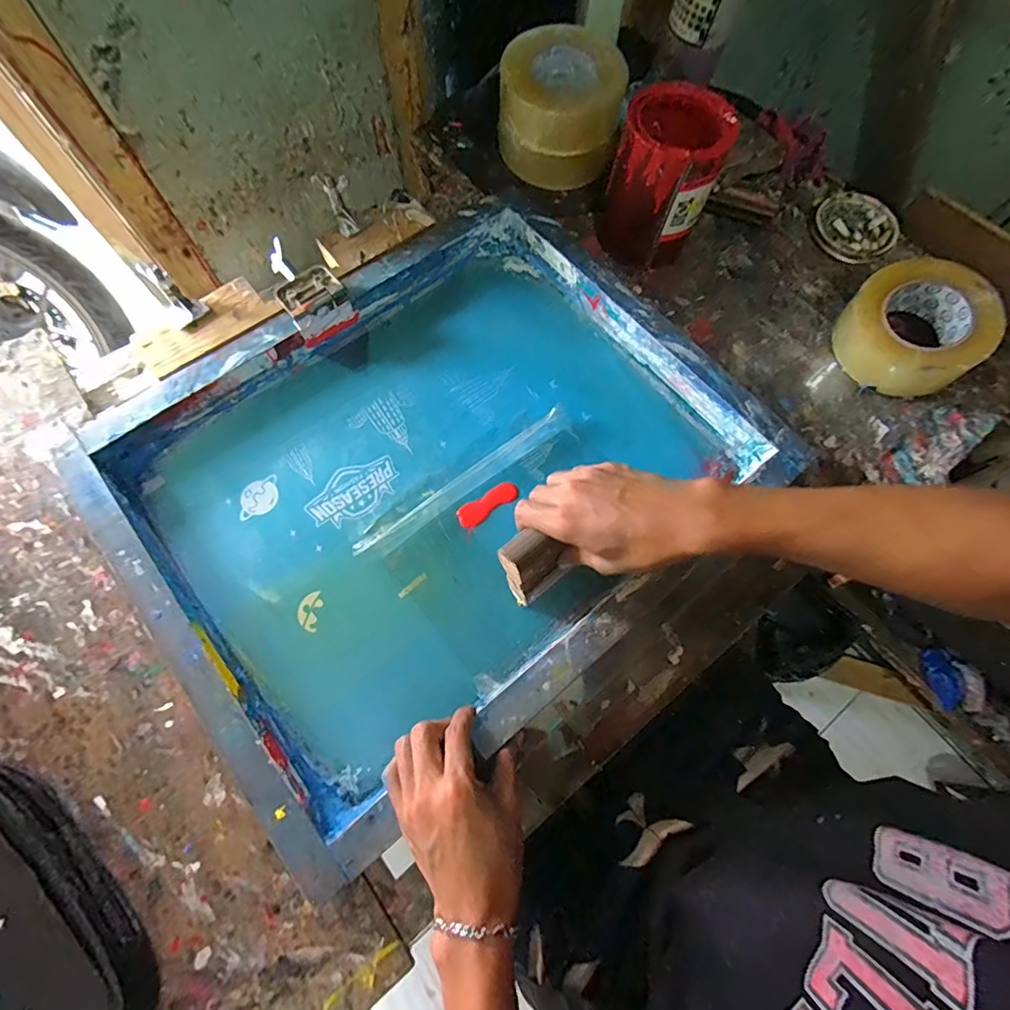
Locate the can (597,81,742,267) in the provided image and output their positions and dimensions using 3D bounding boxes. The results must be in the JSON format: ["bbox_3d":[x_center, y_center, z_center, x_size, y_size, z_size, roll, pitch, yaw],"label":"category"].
[{"bbox_3d":[0.171,-0.357,0.550,0.106,0.140,0.103,15,70,4],"label":"can"}]

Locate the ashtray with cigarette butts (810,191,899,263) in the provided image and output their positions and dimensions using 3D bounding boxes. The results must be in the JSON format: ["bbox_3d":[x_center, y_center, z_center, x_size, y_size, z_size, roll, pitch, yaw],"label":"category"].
[{"bbox_3d":[0.436,-0.346,0.617,0.094,0.025,0.096,-42,76,-15],"label":"ashtray with cigarette butts"}]

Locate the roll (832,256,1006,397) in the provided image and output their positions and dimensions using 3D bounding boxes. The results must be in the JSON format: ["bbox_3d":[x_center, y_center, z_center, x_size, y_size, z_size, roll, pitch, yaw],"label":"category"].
[{"bbox_3d":[0.431,-0.186,0.525,0.116,0.081,0.131,-36,75,-13],"label":"roll"}]

